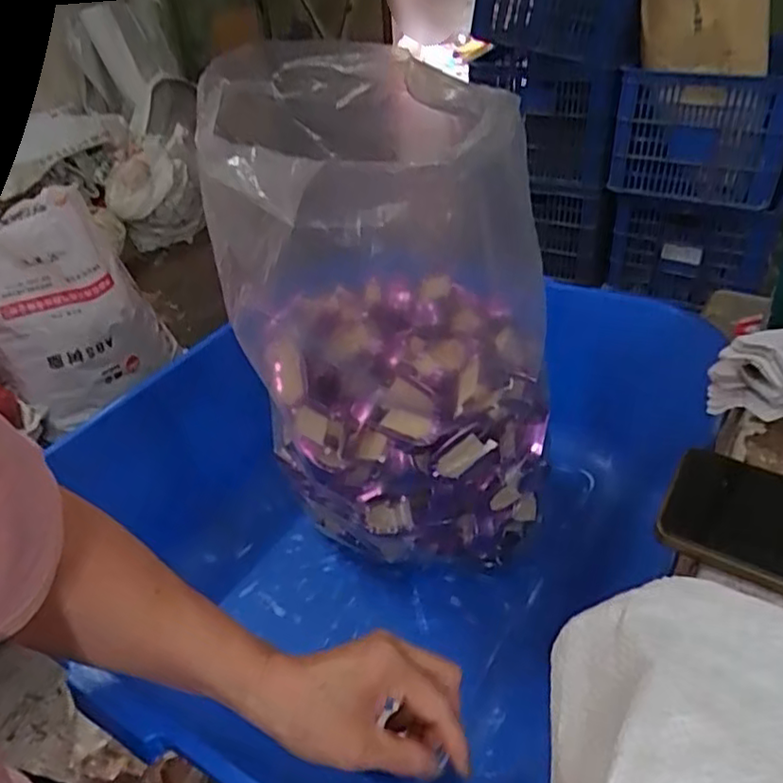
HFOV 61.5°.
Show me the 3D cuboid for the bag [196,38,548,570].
[{"bbox_3d":[-0.020,-0.057,0.581,0.224,0.397,0.313,-22,39,-21],"label":"bag"}]

